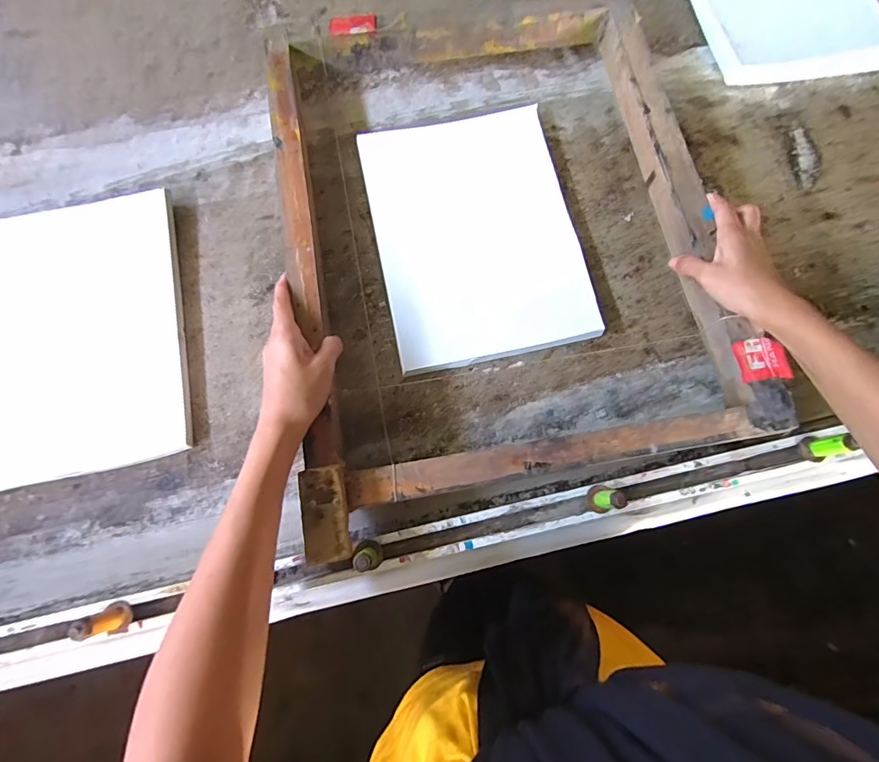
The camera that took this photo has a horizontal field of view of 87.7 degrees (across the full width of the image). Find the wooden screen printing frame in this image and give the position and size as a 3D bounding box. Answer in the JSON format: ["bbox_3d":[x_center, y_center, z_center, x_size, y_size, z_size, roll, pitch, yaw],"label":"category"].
[{"bbox_3d":[0.055,-0.143,0.439,0.401,0.062,0.506,-10,75,-4],"label":"wooden screen printing frame"}]

